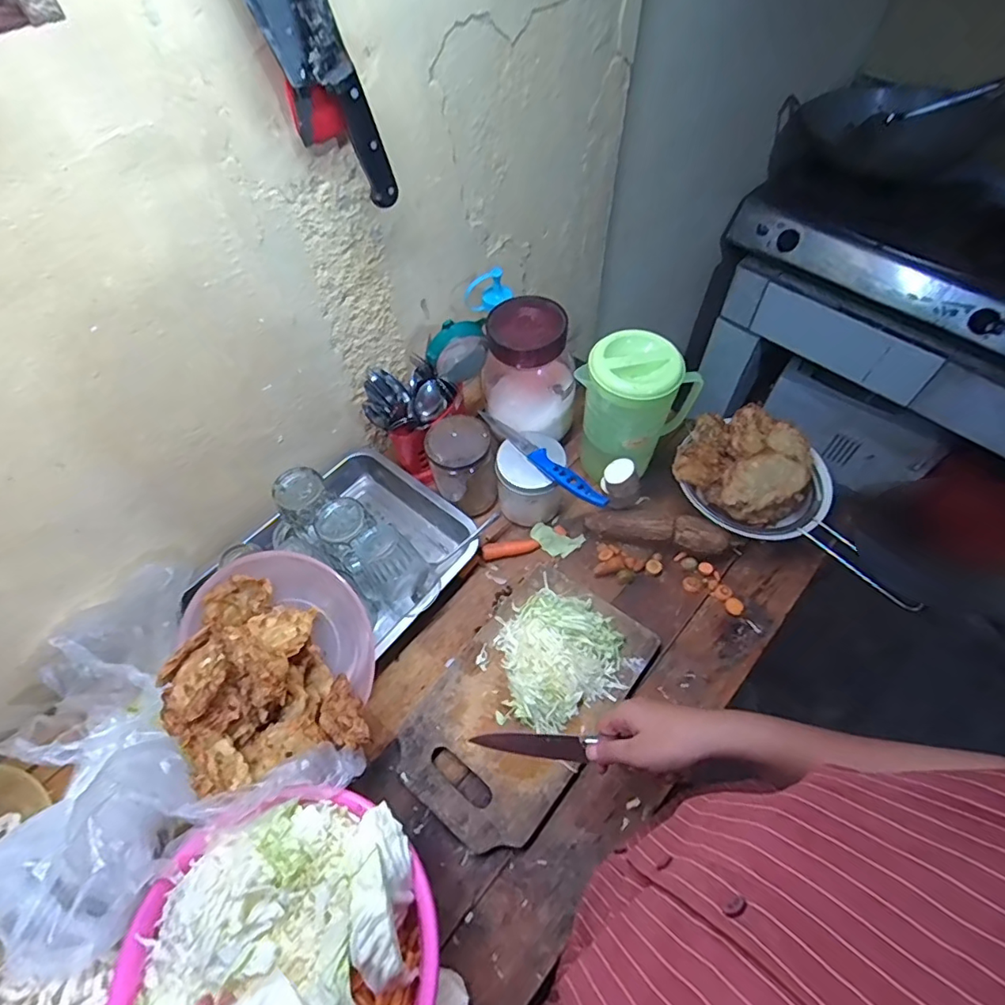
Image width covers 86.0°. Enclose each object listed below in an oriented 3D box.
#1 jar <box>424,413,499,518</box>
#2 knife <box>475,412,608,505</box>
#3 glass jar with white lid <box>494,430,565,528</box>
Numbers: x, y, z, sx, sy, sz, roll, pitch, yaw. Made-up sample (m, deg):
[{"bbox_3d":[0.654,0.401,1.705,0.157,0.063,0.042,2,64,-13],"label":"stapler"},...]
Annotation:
[{"bbox_3d":[-0.052,-0.045,0.723,0.079,0.124,0.071,-22,58,-11],"label":"jar"},{"bbox_3d":[0.047,-0.058,0.682,0.025,0.025,0.210,-35,62,-19],"label":"knife"},{"bbox_3d":[0.037,-0.027,0.722,0.085,0.106,0.083,-1,57,2],"label":"glass jar with white lid"}]

